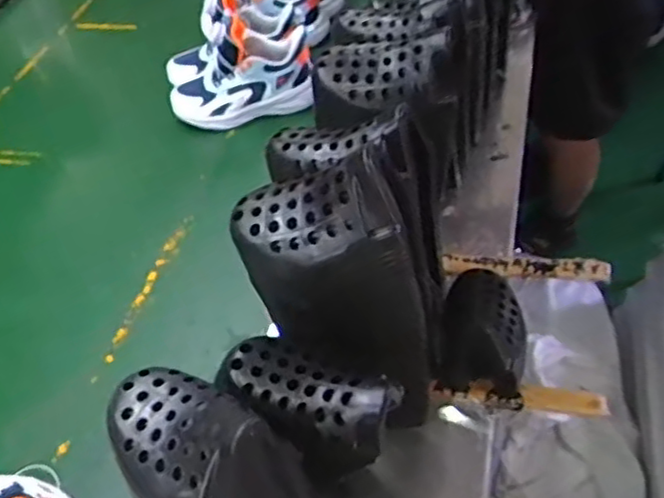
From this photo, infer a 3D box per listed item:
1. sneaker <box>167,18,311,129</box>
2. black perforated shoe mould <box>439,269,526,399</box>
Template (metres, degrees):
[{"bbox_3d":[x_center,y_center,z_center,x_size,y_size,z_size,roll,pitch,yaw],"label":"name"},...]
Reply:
[{"bbox_3d":[-0.136,-0.259,0.962,0.212,0.118,0.104,-10,48,2],"label":"sneaker"},{"bbox_3d":[0.138,0.071,0.615,0.077,0.060,0.115,0,49,10],"label":"black perforated shoe mould"}]

